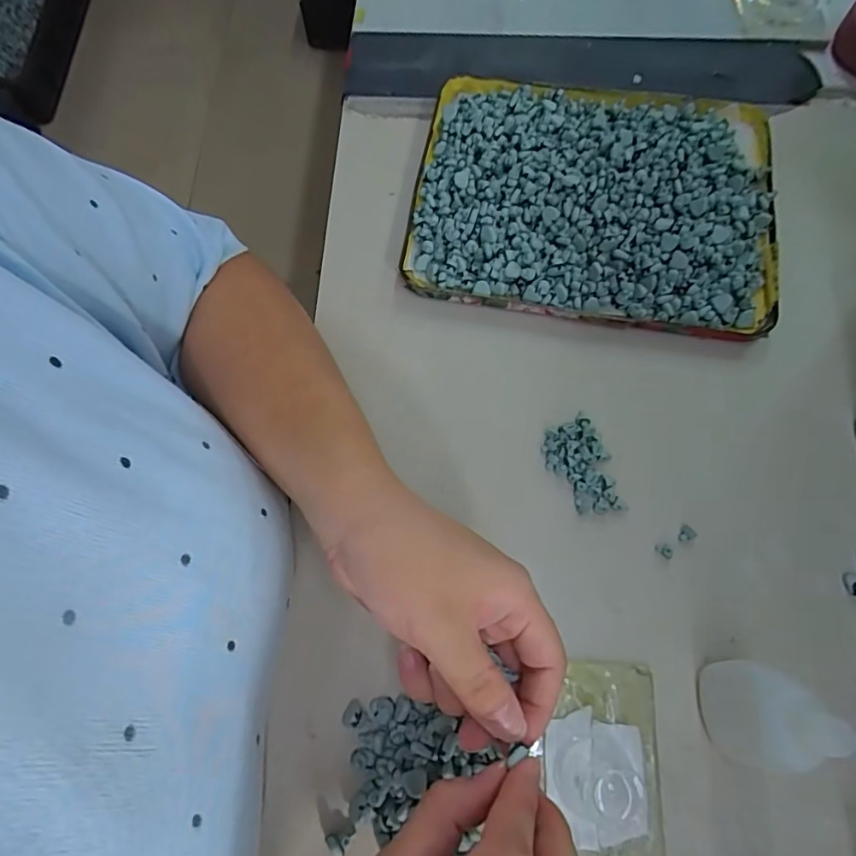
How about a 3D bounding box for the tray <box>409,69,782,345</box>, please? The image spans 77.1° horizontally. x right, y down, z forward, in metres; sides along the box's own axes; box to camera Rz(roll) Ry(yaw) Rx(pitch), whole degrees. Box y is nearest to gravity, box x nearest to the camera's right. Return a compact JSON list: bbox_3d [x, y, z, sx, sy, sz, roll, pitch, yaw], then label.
[{"bbox_3d":[0.116,-0.166,0.379,0.242,0.018,0.194,9,71,4],"label":"tray"}]

